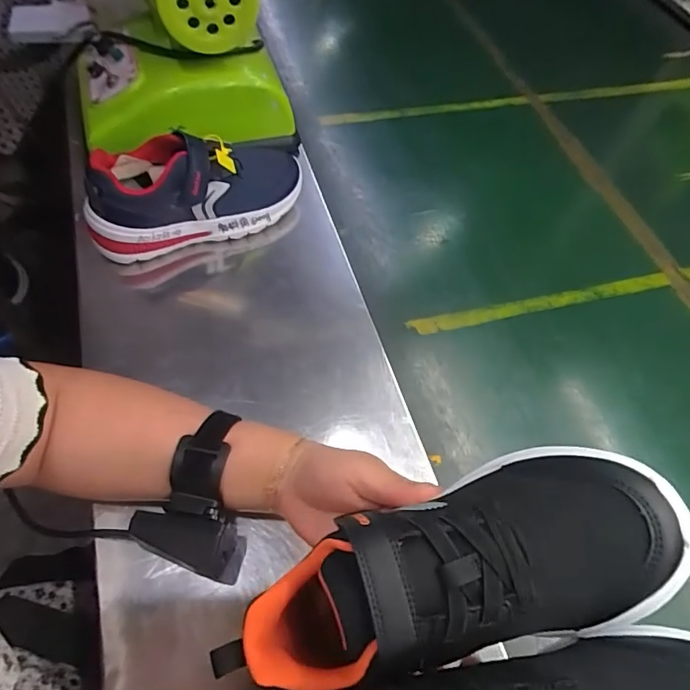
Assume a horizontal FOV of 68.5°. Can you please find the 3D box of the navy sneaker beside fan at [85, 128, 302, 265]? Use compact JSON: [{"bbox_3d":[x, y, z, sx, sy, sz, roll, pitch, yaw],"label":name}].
[{"bbox_3d":[-0.142,-0.155,0.495,0.214,0.086,0.081,-26,66,-22],"label":"navy sneaker beside fan"}]

